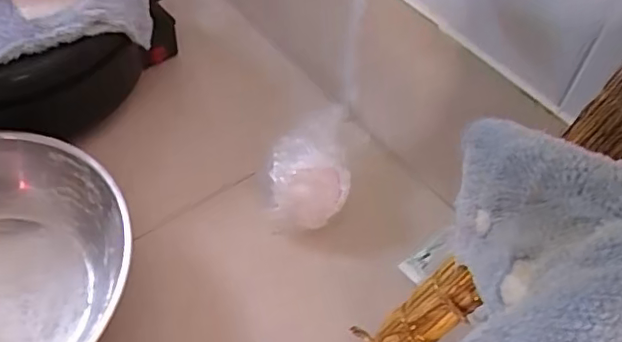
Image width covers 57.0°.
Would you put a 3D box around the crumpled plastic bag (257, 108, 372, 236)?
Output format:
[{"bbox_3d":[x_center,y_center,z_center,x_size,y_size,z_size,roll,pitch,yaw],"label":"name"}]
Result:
[{"bbox_3d":[0.000,-0.008,0.636,0.097,0.056,0.149,16,55,10],"label":"crumpled plastic bag"}]

